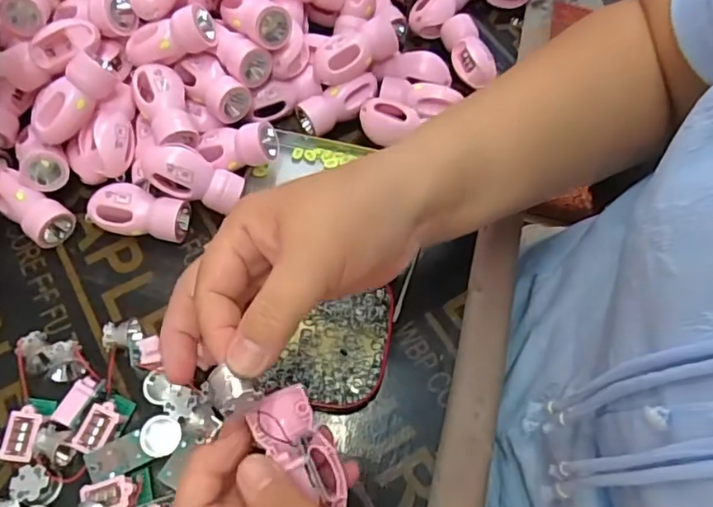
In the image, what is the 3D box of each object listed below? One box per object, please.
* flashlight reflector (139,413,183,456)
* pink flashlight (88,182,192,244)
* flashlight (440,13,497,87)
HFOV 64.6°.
[{"bbox_3d":[-0.113,0.105,0.326,0.020,0.015,0.022,1,64,-3],"label":"flashlight reflector"},{"bbox_3d":[-0.152,-0.029,0.393,0.066,0.024,0.030,10,64,2],"label":"pink flashlight"},{"bbox_3d":[0.095,-0.170,0.476,0.030,0.026,0.064,-21,67,-13],"label":"flashlight"}]

